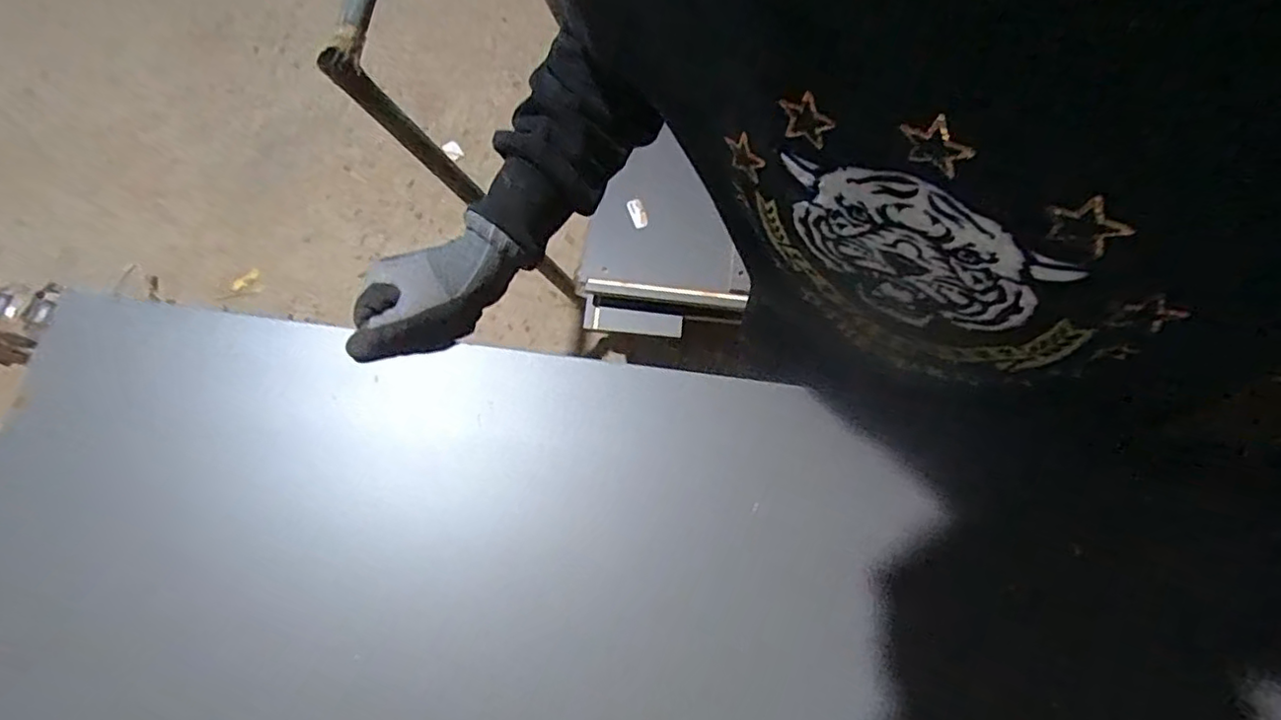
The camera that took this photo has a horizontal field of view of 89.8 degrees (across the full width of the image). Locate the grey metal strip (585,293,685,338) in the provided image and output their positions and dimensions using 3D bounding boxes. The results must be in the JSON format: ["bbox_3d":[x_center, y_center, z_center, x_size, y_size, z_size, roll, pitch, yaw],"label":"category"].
[{"bbox_3d":[-0.015,-0.082,1.280,0.192,0.019,0.061,8,106,4],"label":"grey metal strip"}]

